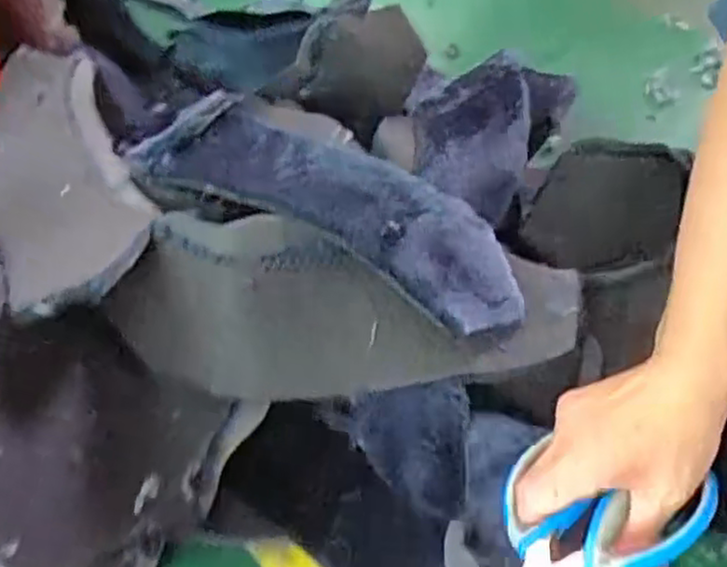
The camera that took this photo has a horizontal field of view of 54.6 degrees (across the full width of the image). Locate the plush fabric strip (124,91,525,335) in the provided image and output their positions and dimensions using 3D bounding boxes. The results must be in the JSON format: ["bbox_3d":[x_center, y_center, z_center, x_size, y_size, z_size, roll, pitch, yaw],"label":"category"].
[{"bbox_3d":[-0.023,-0.057,0.442,0.265,0.051,0.090,28,62,21],"label":"plush fabric strip"}]

